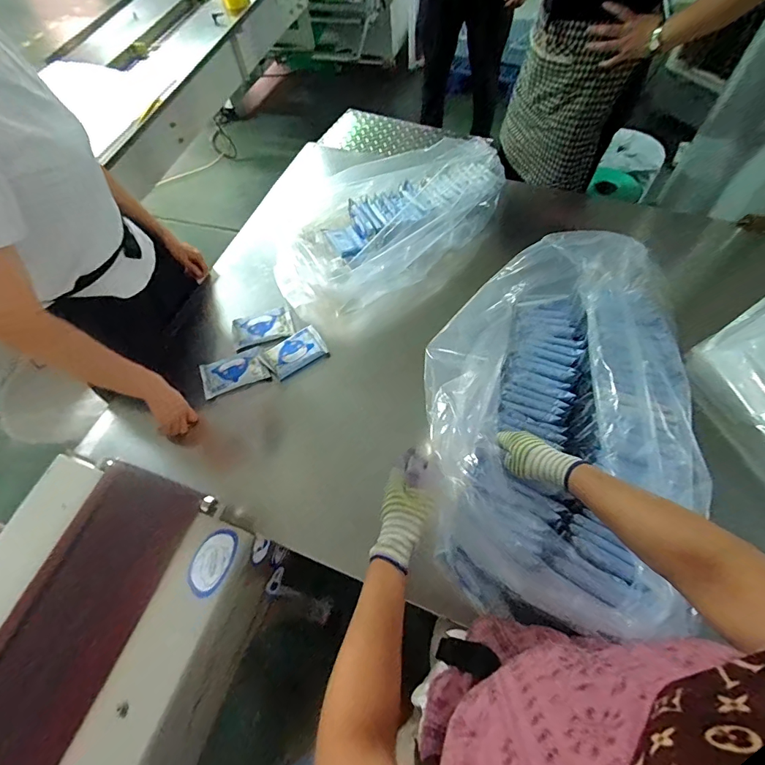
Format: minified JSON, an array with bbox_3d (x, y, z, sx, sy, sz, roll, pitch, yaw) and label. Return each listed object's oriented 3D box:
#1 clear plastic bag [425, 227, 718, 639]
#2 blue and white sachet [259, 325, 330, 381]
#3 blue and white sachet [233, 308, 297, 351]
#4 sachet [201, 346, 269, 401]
[{"bbox_3d":[0.281,0.031,0.672,0.383,0.162,0.620,13,63,10],"label":"clear plastic bag"},{"bbox_3d":[-0.198,-0.066,0.929,0.136,0.028,0.082,-32,65,-13],"label":"blue and white sachet"},{"bbox_3d":[-0.282,-0.133,0.961,0.134,0.022,0.085,-17,62,-3],"label":"blue and white sachet"},{"bbox_3d":[-0.329,-0.024,0.911,0.141,0.012,0.088,-21,62,-8],"label":"sachet"}]

